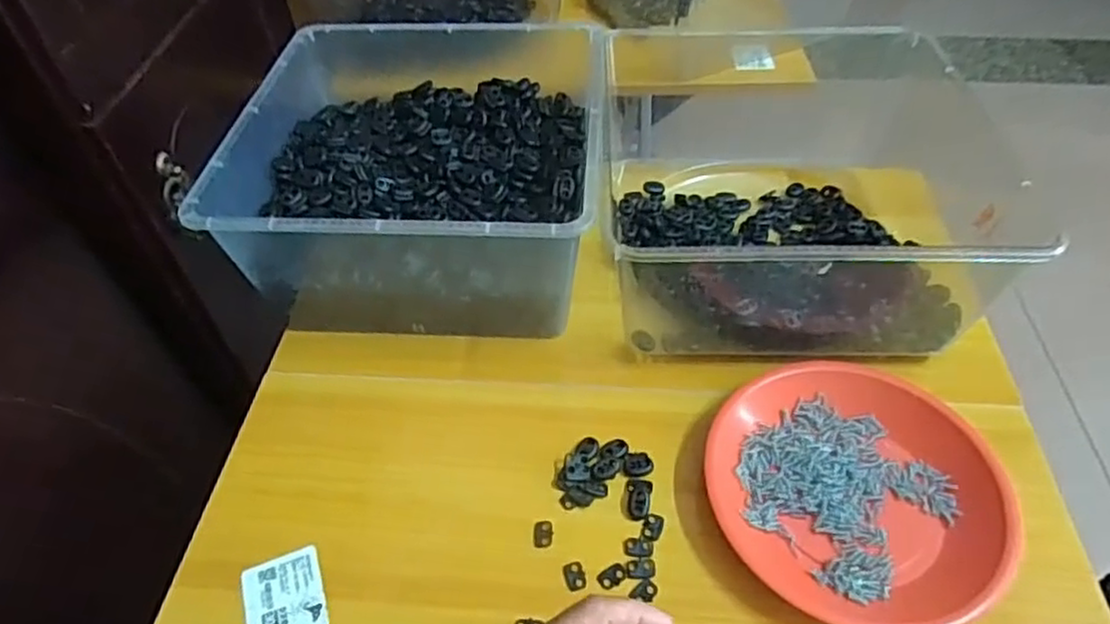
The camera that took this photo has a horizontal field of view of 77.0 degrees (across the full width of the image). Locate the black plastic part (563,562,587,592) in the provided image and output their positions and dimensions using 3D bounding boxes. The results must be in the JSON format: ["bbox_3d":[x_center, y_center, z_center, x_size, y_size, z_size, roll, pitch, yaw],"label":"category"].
[{"bbox_3d":[0.013,0.172,0.455,0.013,0.004,0.018,-15,50,-11],"label":"black plastic part"}]

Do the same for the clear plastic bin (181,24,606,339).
[{"bbox_3d":[-0.111,-0.125,0.625,0.302,0.134,0.300,3,49,4],"label":"clear plastic bin"}]

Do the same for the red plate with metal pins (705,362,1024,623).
[{"bbox_3d":[0.200,0.119,0.474,0.176,0.031,0.190,-1,48,1],"label":"red plate with metal pins"}]

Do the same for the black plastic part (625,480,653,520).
[{"bbox_3d":[0.058,0.129,0.485,0.018,0.004,0.029,5,49,6],"label":"black plastic part"}]

